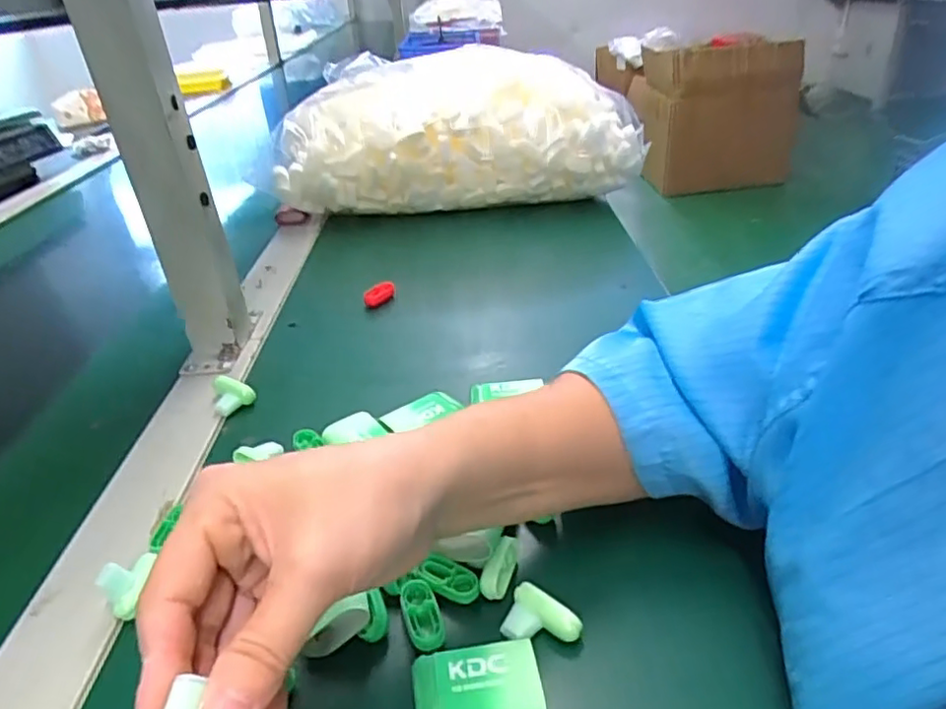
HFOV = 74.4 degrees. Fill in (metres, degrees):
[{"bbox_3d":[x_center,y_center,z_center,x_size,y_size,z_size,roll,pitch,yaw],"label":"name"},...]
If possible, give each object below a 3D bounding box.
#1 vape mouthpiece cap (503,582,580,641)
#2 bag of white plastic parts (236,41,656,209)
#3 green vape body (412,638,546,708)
[{"bbox_3d":[0.029,0.121,0.278,0.032,0.014,0.023,21,39,36],"label":"vape mouthpiece cap"},{"bbox_3d":[-0.027,-0.287,0.809,0.423,0.174,0.258,-7,30,-4],"label":"bag of white plastic parts"},{"bbox_3d":[0.002,0.136,0.253,0.050,0.016,0.033,-7,30,-4],"label":"green vape body"}]

